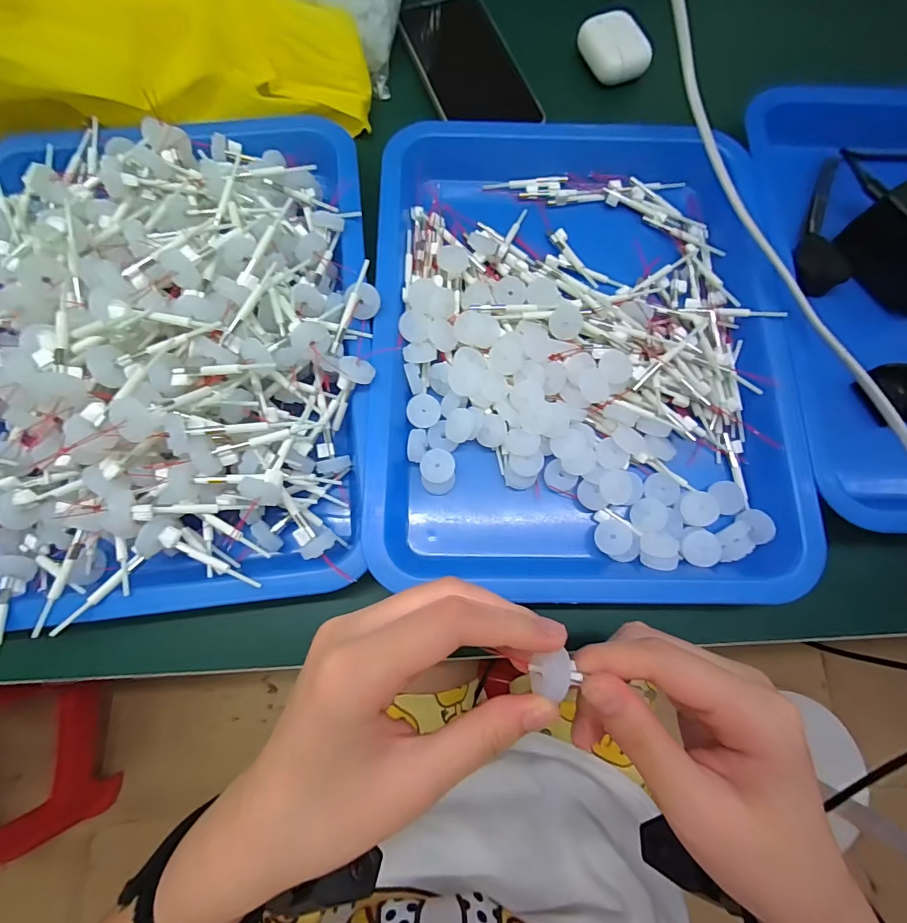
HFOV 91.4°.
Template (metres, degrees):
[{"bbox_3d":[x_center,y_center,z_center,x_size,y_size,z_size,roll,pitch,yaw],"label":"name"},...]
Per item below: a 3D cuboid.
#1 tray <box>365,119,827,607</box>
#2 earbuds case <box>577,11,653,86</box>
[{"bbox_3d":[0.080,-0.091,0.291,0.257,0.030,0.347,0,77,-1],"label":"tray"},{"bbox_3d":[0.128,-0.336,0.359,0.039,0.025,0.058,-31,79,-8],"label":"earbuds case"}]

